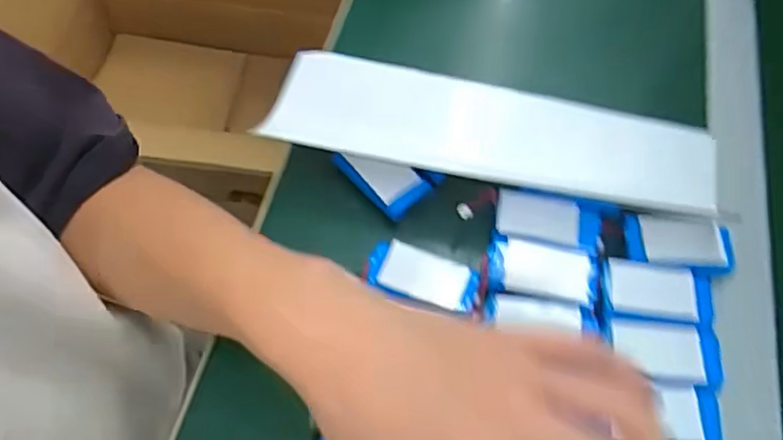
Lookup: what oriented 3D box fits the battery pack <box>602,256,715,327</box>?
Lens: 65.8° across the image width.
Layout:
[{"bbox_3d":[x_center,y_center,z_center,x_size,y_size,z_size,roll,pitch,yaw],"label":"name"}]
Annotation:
[{"bbox_3d":[0.165,0.043,0.371,0.065,0.006,0.037,7,61,0],"label":"battery pack"}]

